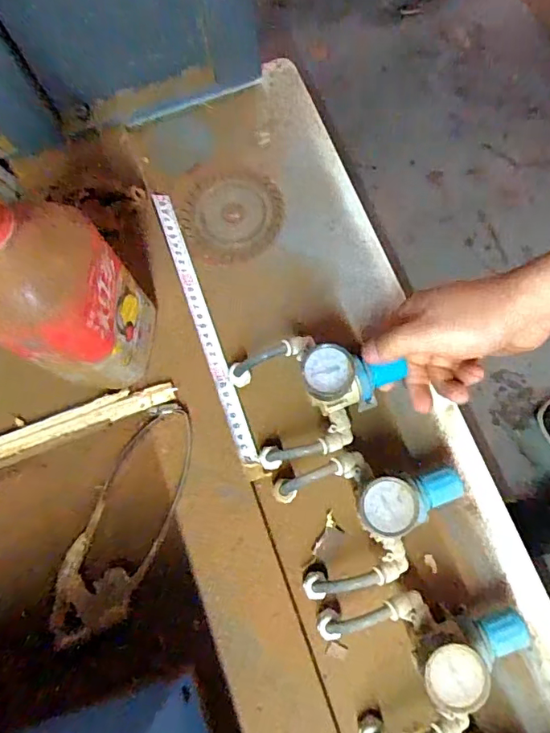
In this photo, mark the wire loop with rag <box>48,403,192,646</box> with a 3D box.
[{"bbox_3d":[-0.120,0.124,0.416,0.063,0.021,0.196,19,77,8],"label":"wire loop with rag"}]

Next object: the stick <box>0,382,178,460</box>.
[{"bbox_3d":[-0.192,0.054,0.441,0.216,0.012,0.023,-20,75,-3],"label":"stick"}]

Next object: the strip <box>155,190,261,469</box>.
[{"bbox_3d":[-0.069,-0.045,0.476,0.016,0.004,0.282,-16,74,-14],"label":"strip"}]

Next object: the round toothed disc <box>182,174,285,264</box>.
[{"bbox_3d":[-0.042,-0.149,0.506,0.098,0.008,0.090,0,80,1],"label":"round toothed disc"}]

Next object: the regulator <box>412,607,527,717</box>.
[{"bbox_3d":[0.139,0.197,0.362,0.087,0.083,0.042,-28,76,-5],"label":"regulator"}]

